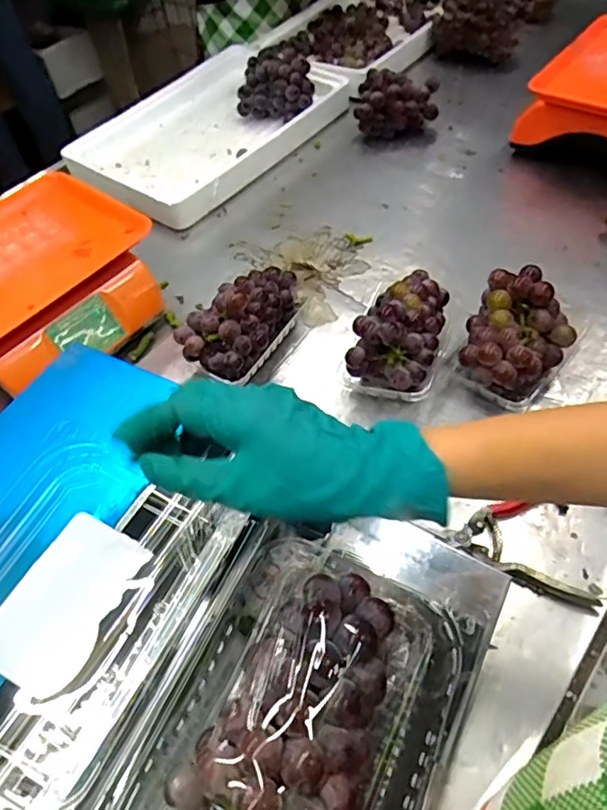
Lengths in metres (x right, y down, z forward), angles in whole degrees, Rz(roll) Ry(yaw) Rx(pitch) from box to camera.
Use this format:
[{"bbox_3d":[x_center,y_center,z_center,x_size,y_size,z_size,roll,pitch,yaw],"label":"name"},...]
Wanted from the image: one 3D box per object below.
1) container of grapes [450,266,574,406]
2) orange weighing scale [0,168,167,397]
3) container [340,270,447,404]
[{"bbox_3d":[0.234,-0.073,0.643,0.106,0.109,0.119,35,65,27],"label":"container of grapes"},{"bbox_3d":[-0.363,-0.160,0.754,0.257,0.106,0.301,31,63,25],"label":"orange weighing scale"},{"bbox_3d":[0.112,-0.086,0.676,0.104,0.089,0.156,11,56,14],"label":"container"}]

